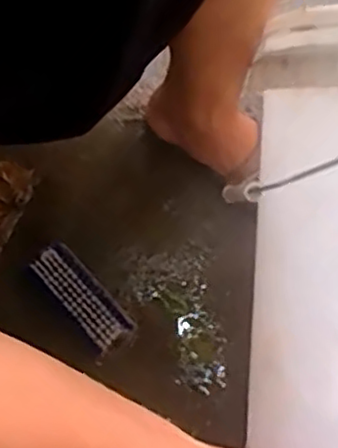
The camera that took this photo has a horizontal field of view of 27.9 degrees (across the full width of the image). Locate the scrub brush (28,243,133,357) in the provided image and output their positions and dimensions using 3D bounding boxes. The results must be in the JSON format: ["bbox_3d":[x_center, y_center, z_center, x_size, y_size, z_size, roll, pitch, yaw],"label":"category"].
[{"bbox_3d":[-0.095,0.076,0.724,0.049,0.040,0.126,-42,80,-8],"label":"scrub brush"}]

